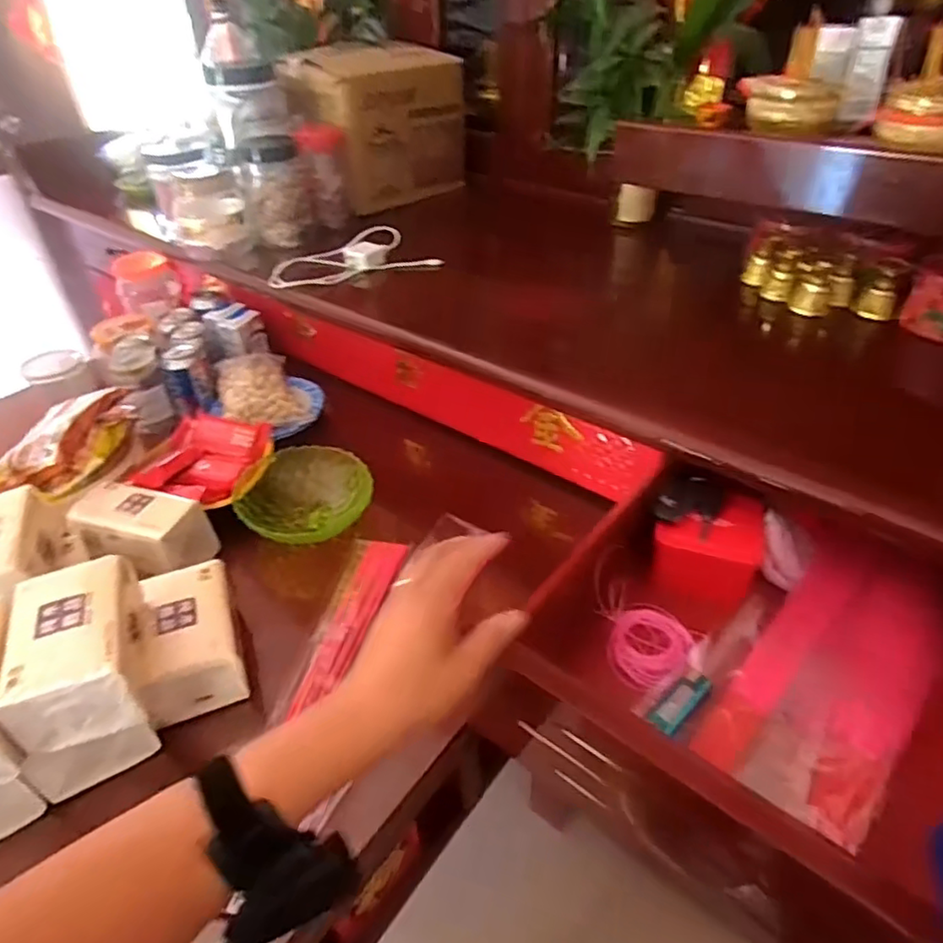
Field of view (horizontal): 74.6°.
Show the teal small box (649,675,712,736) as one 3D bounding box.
[{"bbox_3d":[0.172,0.189,0.508,0.060,0.008,0.022,-31,48,-30],"label":"teal small box"}]

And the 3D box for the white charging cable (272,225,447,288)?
[{"bbox_3d":[-0.177,-0.325,0.929,0.241,0.041,0.112,-10,40,-9],"label":"white charging cable"}]

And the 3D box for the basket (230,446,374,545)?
[{"bbox_3d":[-0.200,0.033,0.756,0.156,0.050,0.136,-8,40,-8],"label":"basket"}]

